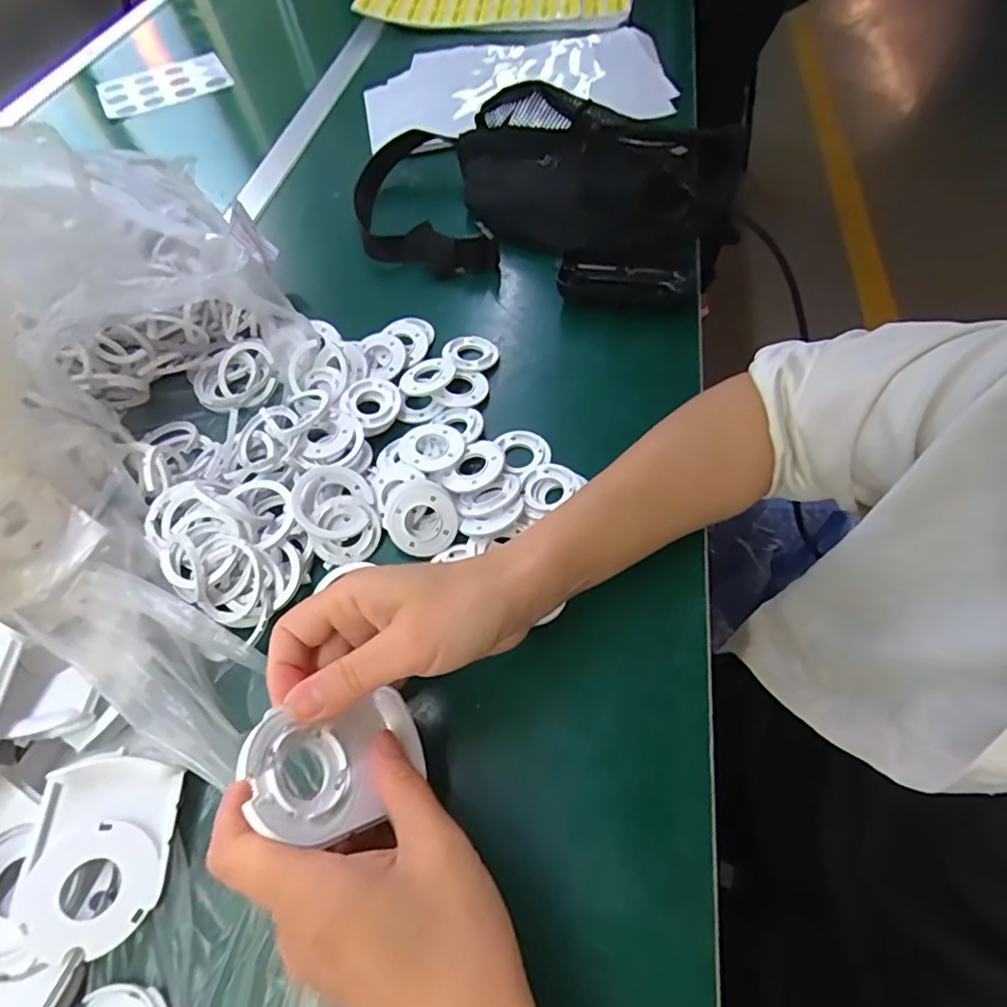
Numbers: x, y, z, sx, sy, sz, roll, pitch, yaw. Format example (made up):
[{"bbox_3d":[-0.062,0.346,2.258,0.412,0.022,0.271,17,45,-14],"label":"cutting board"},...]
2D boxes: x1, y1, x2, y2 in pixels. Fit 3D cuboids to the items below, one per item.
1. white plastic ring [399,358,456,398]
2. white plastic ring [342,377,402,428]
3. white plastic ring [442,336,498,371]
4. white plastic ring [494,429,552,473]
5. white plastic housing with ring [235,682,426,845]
[{"bbox_3d":[-0.059,-0.098,0.433,0.043,0.012,0.039,-12,56,-4],"label":"white plastic ring"},{"bbox_3d":[-0.098,-0.075,0.418,0.041,0.015,0.042,-2,56,3],"label":"white plastic ring"},{"bbox_3d":[-0.026,-0.122,0.453,0.042,0.011,0.042,-2,56,3],"label":"white plastic ring"},{"bbox_3d":[0.014,-0.039,0.397,0.034,0.006,0.038,-16,57,-7],"label":"white plastic ring"},{"bbox_3d":[-0.069,0.111,0.240,0.008,0.081,0.052,-40,61,30],"label":"white plastic housing with ring"}]

